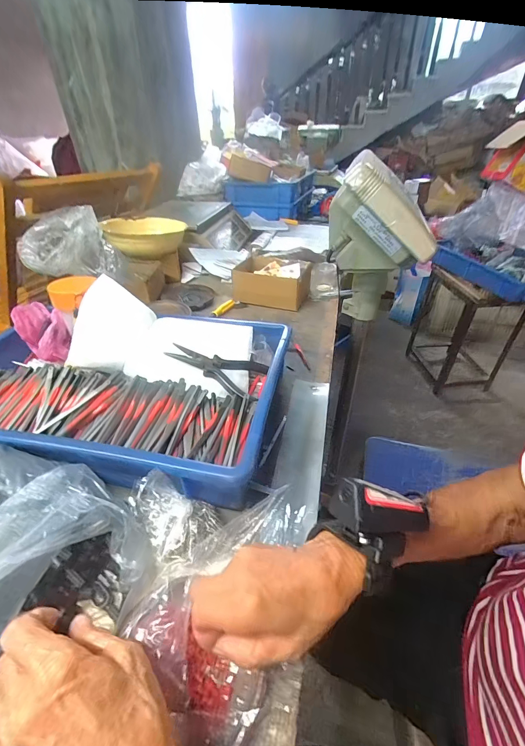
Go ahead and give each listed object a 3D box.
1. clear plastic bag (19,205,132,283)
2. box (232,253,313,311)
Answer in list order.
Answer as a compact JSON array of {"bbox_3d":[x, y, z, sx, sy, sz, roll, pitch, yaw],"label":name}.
[{"bbox_3d":[-0.368,-0.241,0.640,0.162,0.107,0.128,-23,42,-26],"label":"clear plastic bag"},{"bbox_3d":[0.020,-0.199,0.733,0.148,0.072,0.116,10,39,14],"label":"box"}]

